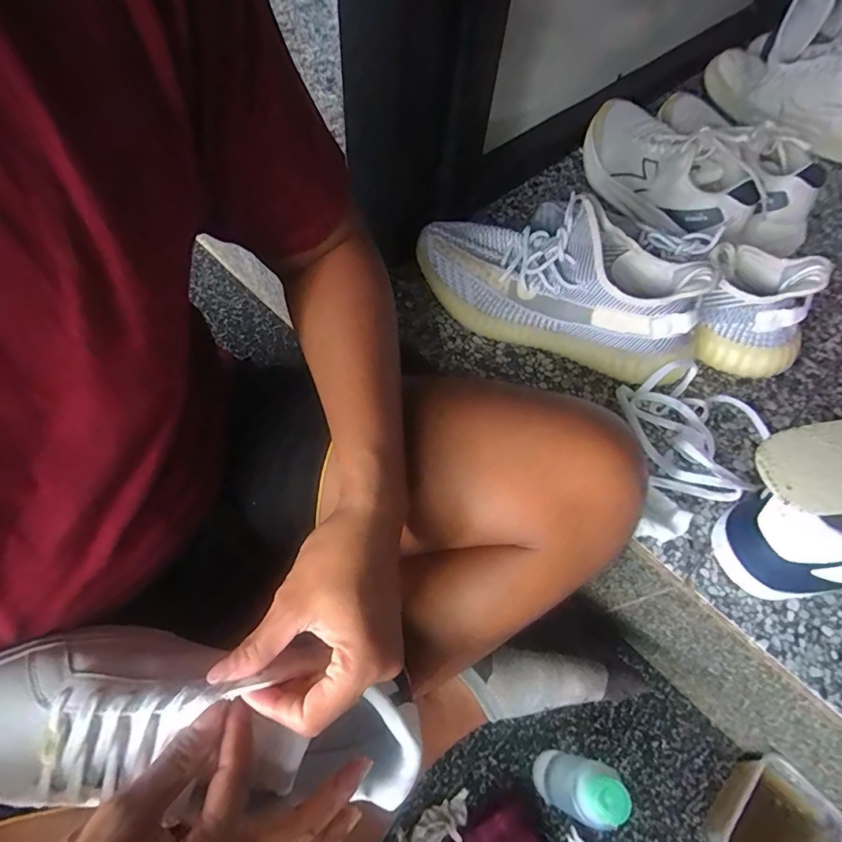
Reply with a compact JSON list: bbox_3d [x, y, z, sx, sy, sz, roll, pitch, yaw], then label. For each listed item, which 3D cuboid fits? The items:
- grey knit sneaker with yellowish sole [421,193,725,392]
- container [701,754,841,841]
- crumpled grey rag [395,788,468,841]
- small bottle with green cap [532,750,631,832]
[{"bbox_3d":[0.132,-0.139,0.476,0.285,0.118,0.103,22,61,8],"label":"grey knit sneaker with yellowish sole"},{"bbox_3d":[0.313,0.372,0.437,0.102,0.055,0.082,-37,69,-22],"label":"container"},{"bbox_3d":[0.013,0.375,0.439,0.076,0.012,0.033,-23,65,-16],"label":"crumpled grey rag"},{"bbox_3d":[0.131,0.315,0.416,0.040,0.138,0.044,24,61,9],"label":"small bottle with green cap"}]

